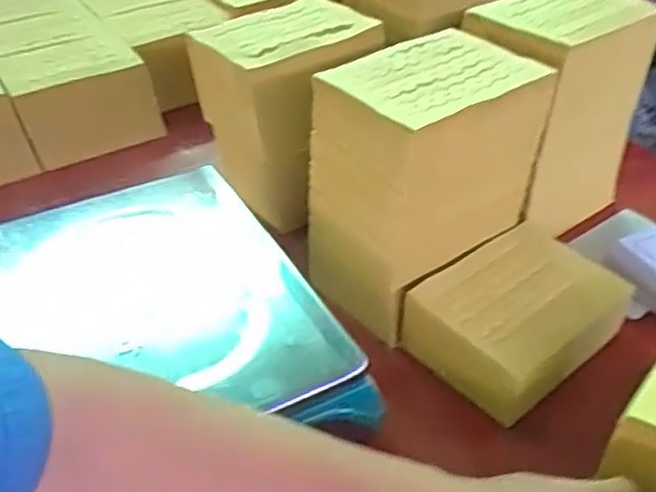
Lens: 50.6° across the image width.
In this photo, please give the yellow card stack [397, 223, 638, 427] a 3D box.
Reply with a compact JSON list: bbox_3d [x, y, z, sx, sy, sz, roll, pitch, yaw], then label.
[{"bbox_3d":[0.162,0.063,0.594,0.175,0.056,0.130,-28,46,-29],"label":"yellow card stack"}]

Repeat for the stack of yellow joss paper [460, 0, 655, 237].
[{"bbox_3d":[0.229,-0.133,0.710,0.134,0.214,0.133,-26,45,-27],"label":"stack of yellow joss paper"}]

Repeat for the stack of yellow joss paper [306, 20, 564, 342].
[{"bbox_3d":[0.088,-0.057,0.617,0.176,0.208,0.119,-25,44,-25],"label":"stack of yellow joss paper"}]

